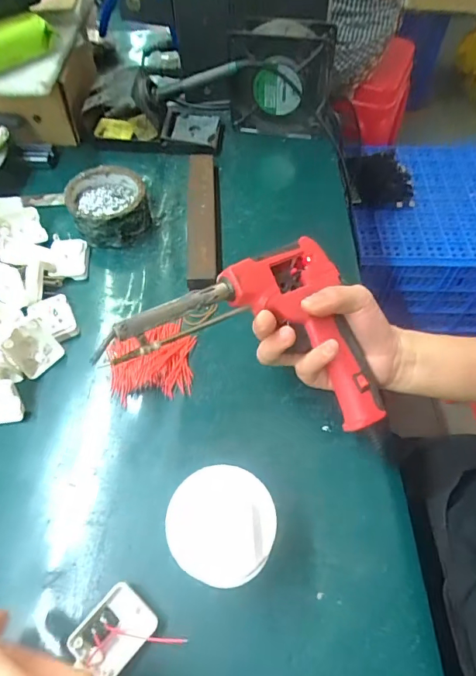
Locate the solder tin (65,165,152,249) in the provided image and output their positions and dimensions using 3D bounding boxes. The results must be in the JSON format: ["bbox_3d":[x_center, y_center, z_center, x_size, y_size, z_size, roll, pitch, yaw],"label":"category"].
[{"bbox_3d":[-0.141,-0.143,0.474,0.079,0.044,0.082,-25,61,-15],"label":"solder tin"}]

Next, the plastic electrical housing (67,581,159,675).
[{"bbox_3d":[-0.080,0.190,0.282,0.038,0.019,0.047,35,64,20],"label":"plastic electrical housing"}]

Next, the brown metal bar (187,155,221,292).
[{"bbox_3d":[-0.037,-0.135,0.479,0.034,0.024,0.192,-2,58,-1],"label":"brown metal bar"}]

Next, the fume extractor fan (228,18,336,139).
[{"bbox_3d":[0.049,-0.299,0.523,0.116,0.131,0.033,3,58,2],"label":"fume extractor fan"}]

